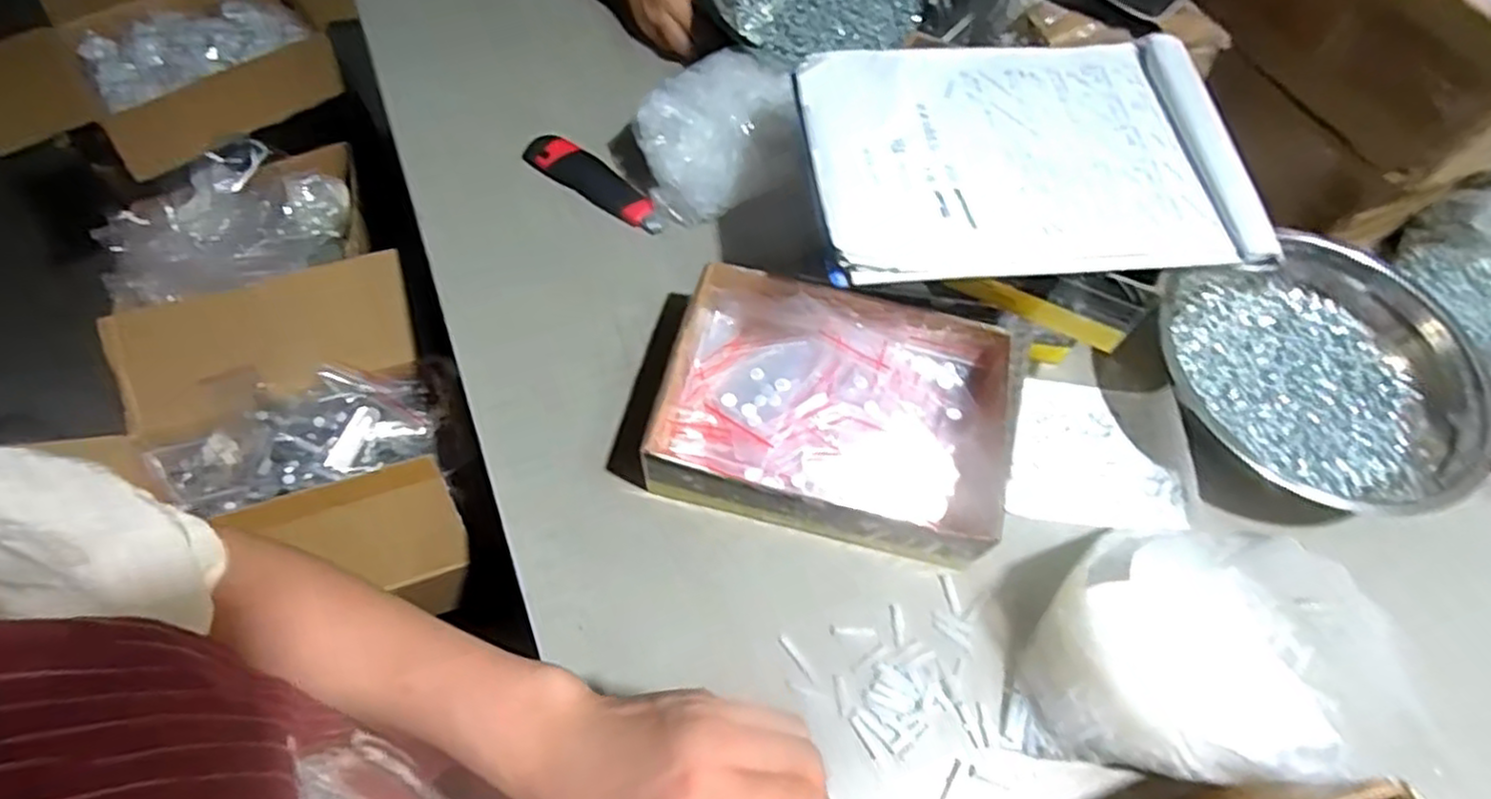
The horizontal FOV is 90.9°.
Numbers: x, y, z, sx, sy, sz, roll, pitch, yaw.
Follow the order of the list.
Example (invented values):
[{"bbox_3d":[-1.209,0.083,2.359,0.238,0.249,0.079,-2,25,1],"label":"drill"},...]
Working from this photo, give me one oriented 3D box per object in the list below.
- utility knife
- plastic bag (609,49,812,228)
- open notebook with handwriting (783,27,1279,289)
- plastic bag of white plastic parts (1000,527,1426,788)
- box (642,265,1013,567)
[{"bbox_3d":[-0.139,-0.206,0.685,0.147,0.030,0.036,30,65,12],"label":"utility knife"},{"bbox_3d":[-0.034,-0.245,0.681,0.151,0.084,0.137,-24,66,-15],"label":"plastic bag"},{"bbox_3d":[0.200,-0.181,0.531,0.302,0.012,0.216,-4,63,-4],"label":"open notebook with handwriting"},{"bbox_3d":[0.283,0.161,0.484,0.201,0.090,0.159,2,62,-2],"label":"plastic bag of white plastic parts"},{"bbox_3d":[0.066,0.010,0.563,0.244,0.075,0.179,13,63,4],"label":"box"}]

